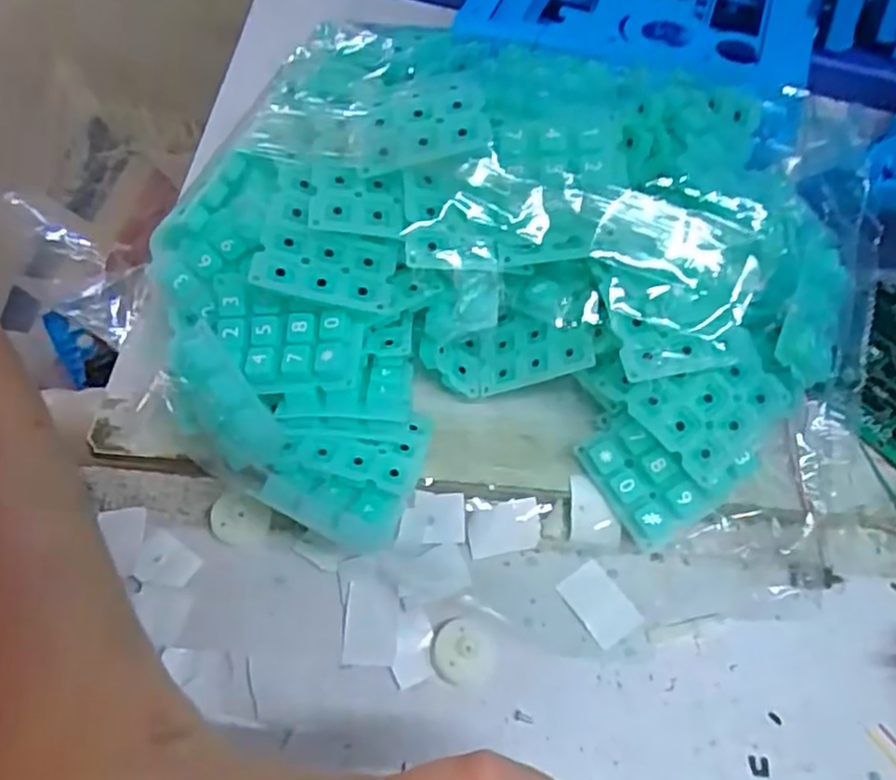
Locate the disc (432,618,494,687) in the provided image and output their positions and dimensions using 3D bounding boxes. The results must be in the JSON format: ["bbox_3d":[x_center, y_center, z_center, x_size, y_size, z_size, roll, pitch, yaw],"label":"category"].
[{"bbox_3d":[0.006,0.096,0.271,0.022,0.004,0.024,0,59,0],"label":"disc"}]

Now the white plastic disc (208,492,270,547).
[{"bbox_3d":[-0.084,0.053,0.298,0.023,0.004,0.019,19,80,-5],"label":"white plastic disc"}]

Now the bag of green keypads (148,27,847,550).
[{"bbox_3d":[0.019,-0.046,0.305,0.267,0.106,0.196,-2,59,-2],"label":"bag of green keypads"}]

